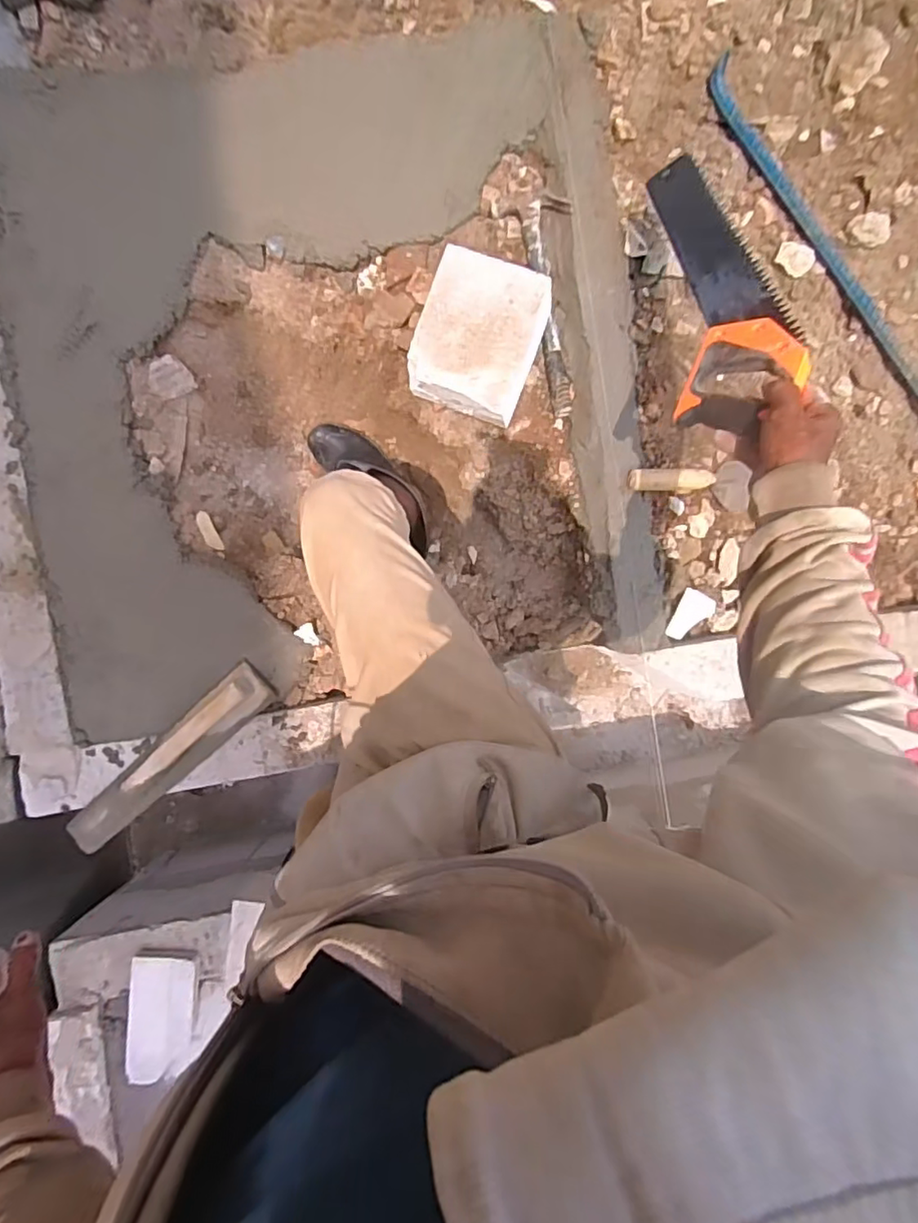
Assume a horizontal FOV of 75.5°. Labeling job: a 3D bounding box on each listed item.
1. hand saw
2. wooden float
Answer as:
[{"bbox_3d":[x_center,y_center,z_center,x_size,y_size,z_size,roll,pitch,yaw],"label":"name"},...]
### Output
[{"bbox_3d":[0.305,-0.421,0.707,0.118,0.021,0.545,-14,55,32],"label":"hand saw"},{"bbox_3d":[-0.464,0.236,0.933,0.392,0.056,0.075,-41,89,-2],"label":"wooden float"}]

